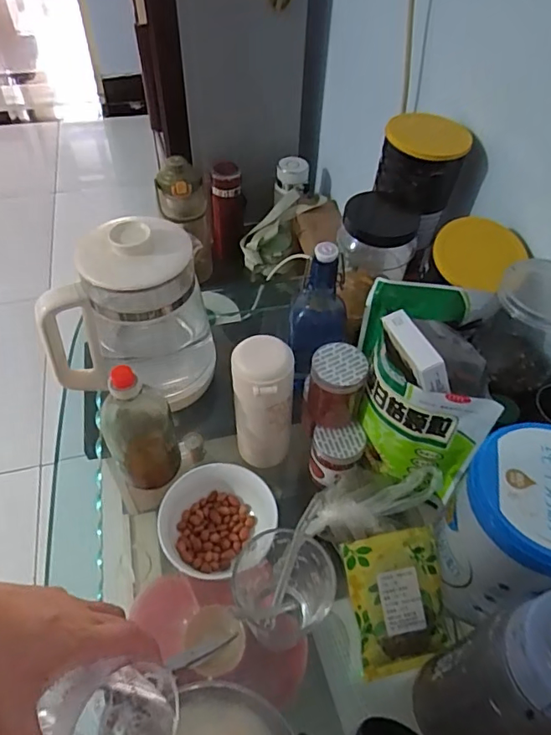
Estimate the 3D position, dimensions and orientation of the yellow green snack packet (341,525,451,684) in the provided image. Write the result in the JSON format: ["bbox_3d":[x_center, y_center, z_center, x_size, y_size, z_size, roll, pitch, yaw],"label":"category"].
[{"bbox_3d":[0.120,0.229,0.502,0.092,0.012,0.132,-9,89,-8],"label":"yellow green snack packet"}]

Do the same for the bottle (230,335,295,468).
[{"bbox_3d":[-0.015,0.042,0.575,0.064,0.169,0.066,-4,51,-5],"label":"bottle"}]

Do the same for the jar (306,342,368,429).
[{"bbox_3d":[0.065,0.021,0.562,0.056,0.080,0.056,1,51,-1],"label":"jar"}]

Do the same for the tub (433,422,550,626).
[{"bbox_3d":[0.223,0.152,0.481,0.126,0.173,0.124,-16,53,-14],"label":"tub"}]

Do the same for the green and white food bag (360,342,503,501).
[{"bbox_3d":[0.137,0.060,0.530,0.136,0.154,0.042,35,58,24],"label":"green and white food bag"}]

